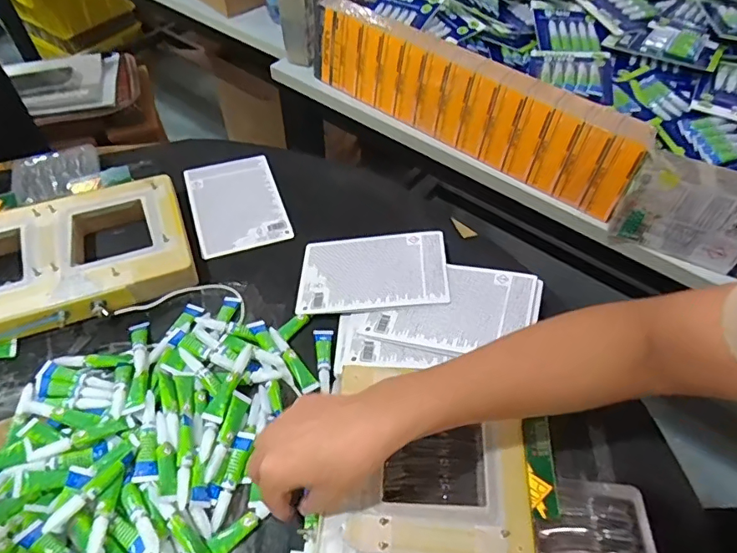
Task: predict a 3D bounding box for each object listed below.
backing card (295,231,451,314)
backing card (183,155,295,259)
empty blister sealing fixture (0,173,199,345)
[{"bbox_3d":[0.003,-0.006,0.573,0.170,0.008,0.113,-4,46,8],"label":"backing card"},{"bbox_3d":[-0.179,-0.102,0.666,0.115,0.008,0.166,-15,55,-14],"label":"backing card"},{"bbox_3d":[-0.422,-0.001,0.551,0.435,0.040,0.185,-16,55,-14],"label":"empty blister sealing fixture"}]

